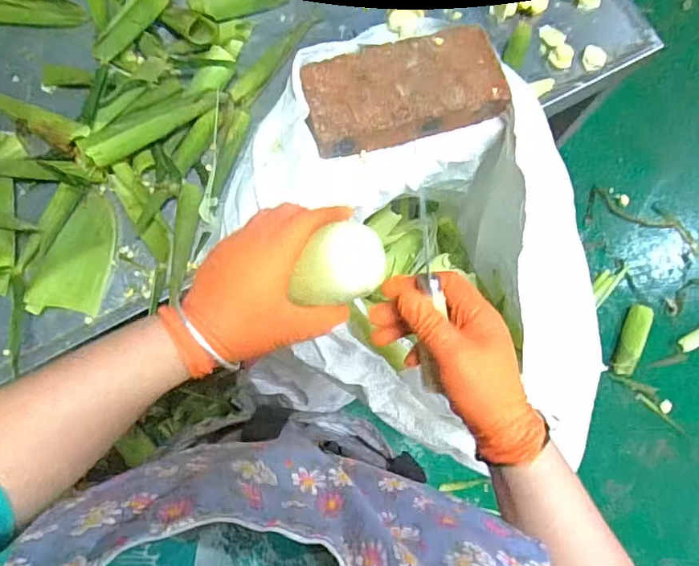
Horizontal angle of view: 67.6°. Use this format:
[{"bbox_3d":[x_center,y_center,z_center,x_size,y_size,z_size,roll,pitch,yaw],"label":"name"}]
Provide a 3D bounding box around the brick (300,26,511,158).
[{"bbox_3d":[0.063,-0.224,0.622,0.232,0.064,0.122,-11,78,-6],"label":"brick"}]

